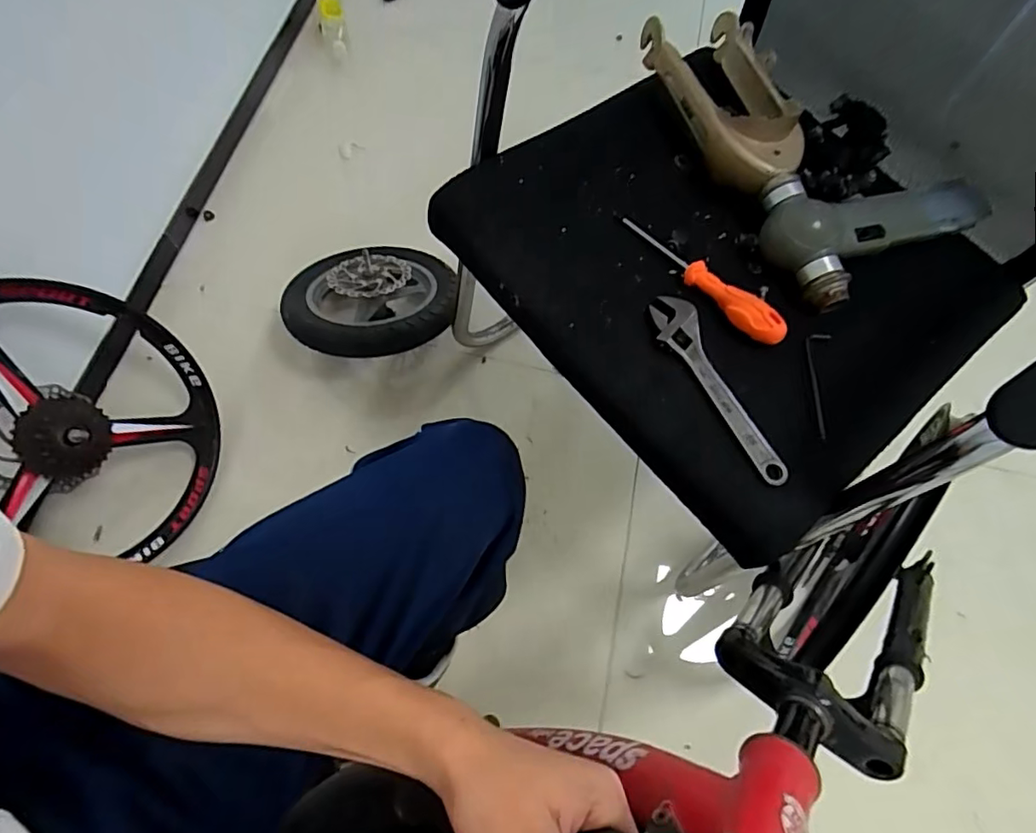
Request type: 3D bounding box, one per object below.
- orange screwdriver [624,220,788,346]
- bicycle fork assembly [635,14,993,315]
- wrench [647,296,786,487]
[{"bbox_3d":[0.173,-0.133,0.529,0.187,0.029,0.022,43,73,14],"label":"orange screwdriver"},{"bbox_3d":[0.293,-0.308,0.586,0.237,0.057,0.368,-30,73,-13],"label":"bicycle fork assembly"},{"bbox_3d":[0.173,-0.025,0.490,0.042,0.015,0.190,-20,71,-10],"label":"wrench"}]

